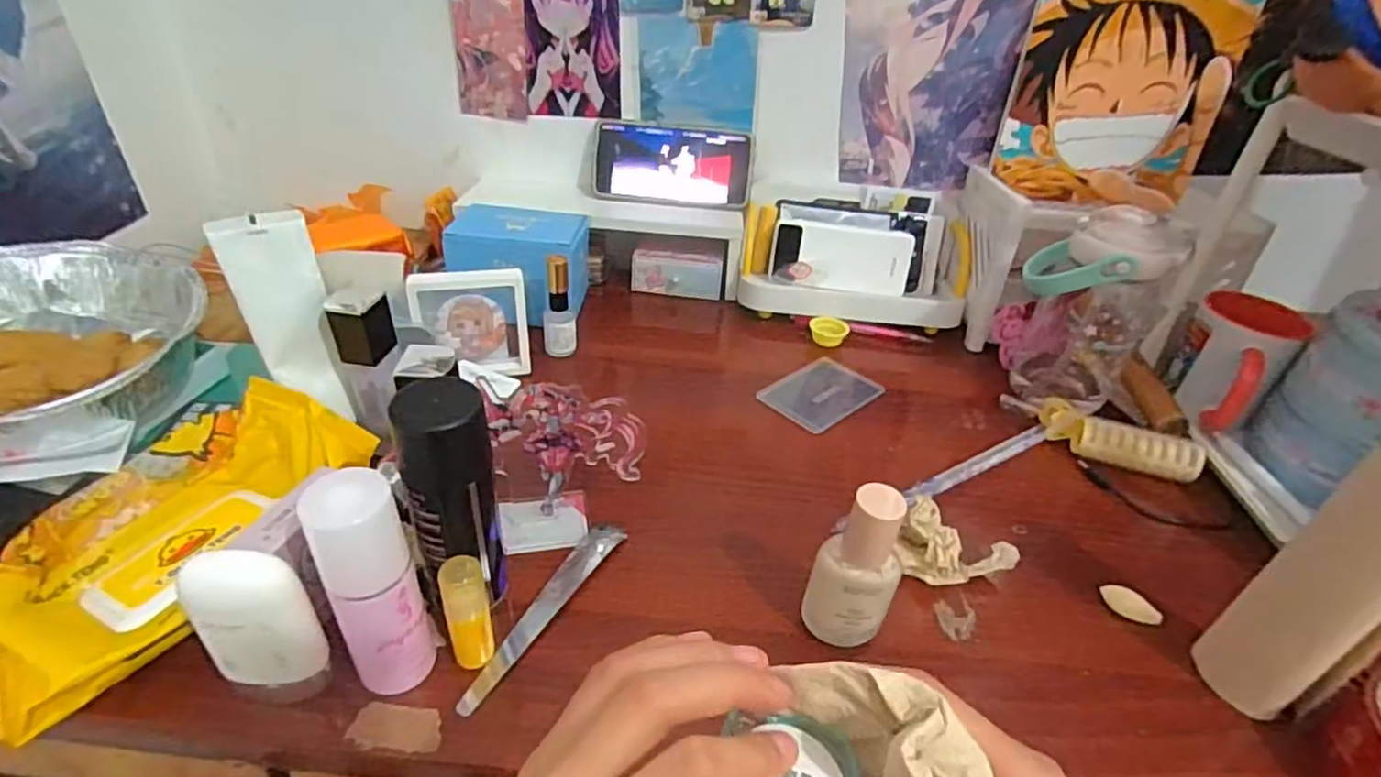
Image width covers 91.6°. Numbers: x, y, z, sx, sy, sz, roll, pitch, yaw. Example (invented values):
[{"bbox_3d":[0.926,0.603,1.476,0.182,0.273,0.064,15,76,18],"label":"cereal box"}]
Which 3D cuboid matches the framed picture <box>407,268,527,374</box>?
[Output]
[{"bbox_3d":[-0.179,-0.053,0.552,0.085,0.085,0.025,-6,37,-16],"label":"framed picture"}]

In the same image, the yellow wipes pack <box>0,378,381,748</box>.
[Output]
[{"bbox_3d":[-0.291,0.075,0.381,0.122,0.046,0.199,24,39,25],"label":"yellow wipes pack"}]

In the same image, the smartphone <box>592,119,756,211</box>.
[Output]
[{"bbox_3d":[-0.018,-0.237,0.715,0.167,0.081,0.010,5,15,0],"label":"smartphone"}]

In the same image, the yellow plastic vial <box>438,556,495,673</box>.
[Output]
[{"bbox_3d":[-0.114,0.116,0.345,0.020,0.069,0.016,-7,37,-17],"label":"yellow plastic vial"}]

